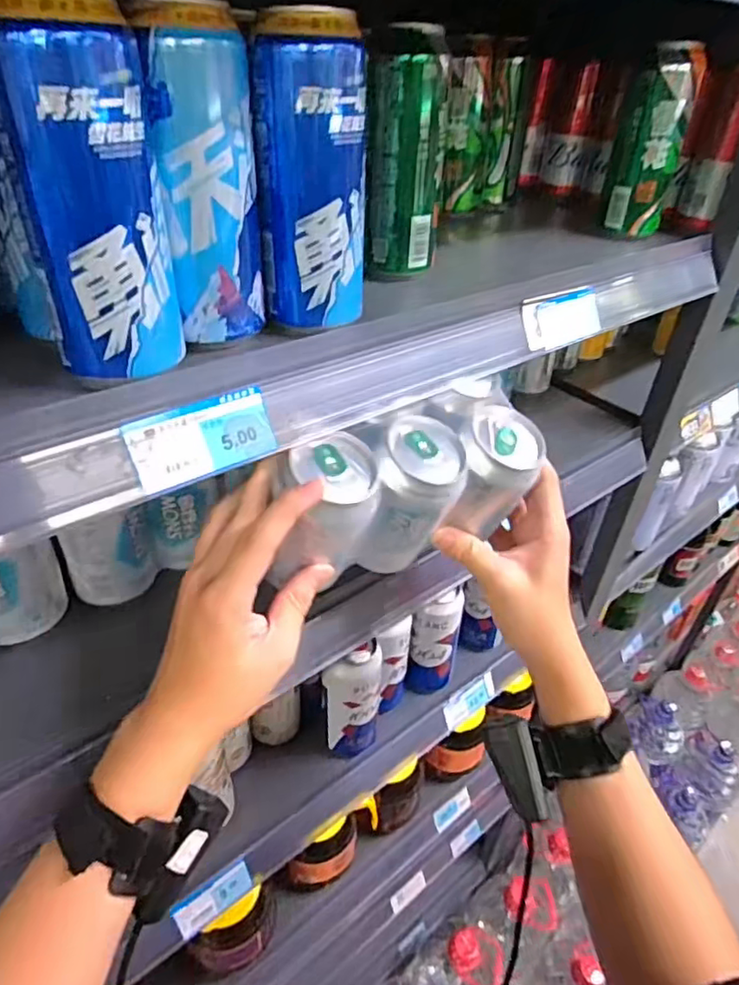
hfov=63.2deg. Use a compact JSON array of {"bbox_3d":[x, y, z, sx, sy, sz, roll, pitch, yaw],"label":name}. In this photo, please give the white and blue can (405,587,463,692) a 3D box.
[{"bbox_3d":[0.080,0.187,0.745,0.054,0.145,0.061,13,38,12],"label":"white and blue can"}]

